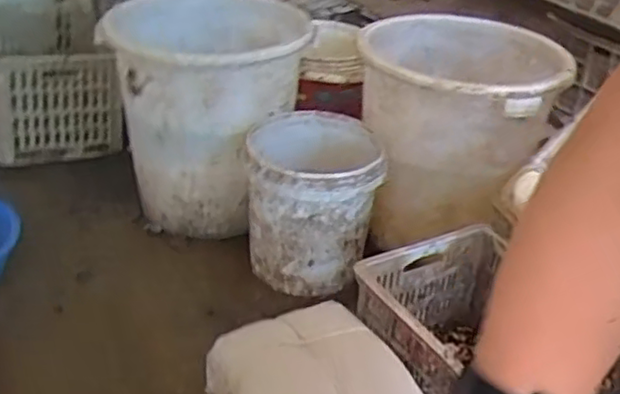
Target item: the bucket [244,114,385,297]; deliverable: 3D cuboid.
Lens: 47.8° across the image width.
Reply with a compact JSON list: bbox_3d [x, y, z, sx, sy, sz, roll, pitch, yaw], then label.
[{"bbox_3d":[0.004,0.011,1.581,0.280,0.314,0.313,4,32,-2],"label":"bucket"}]

